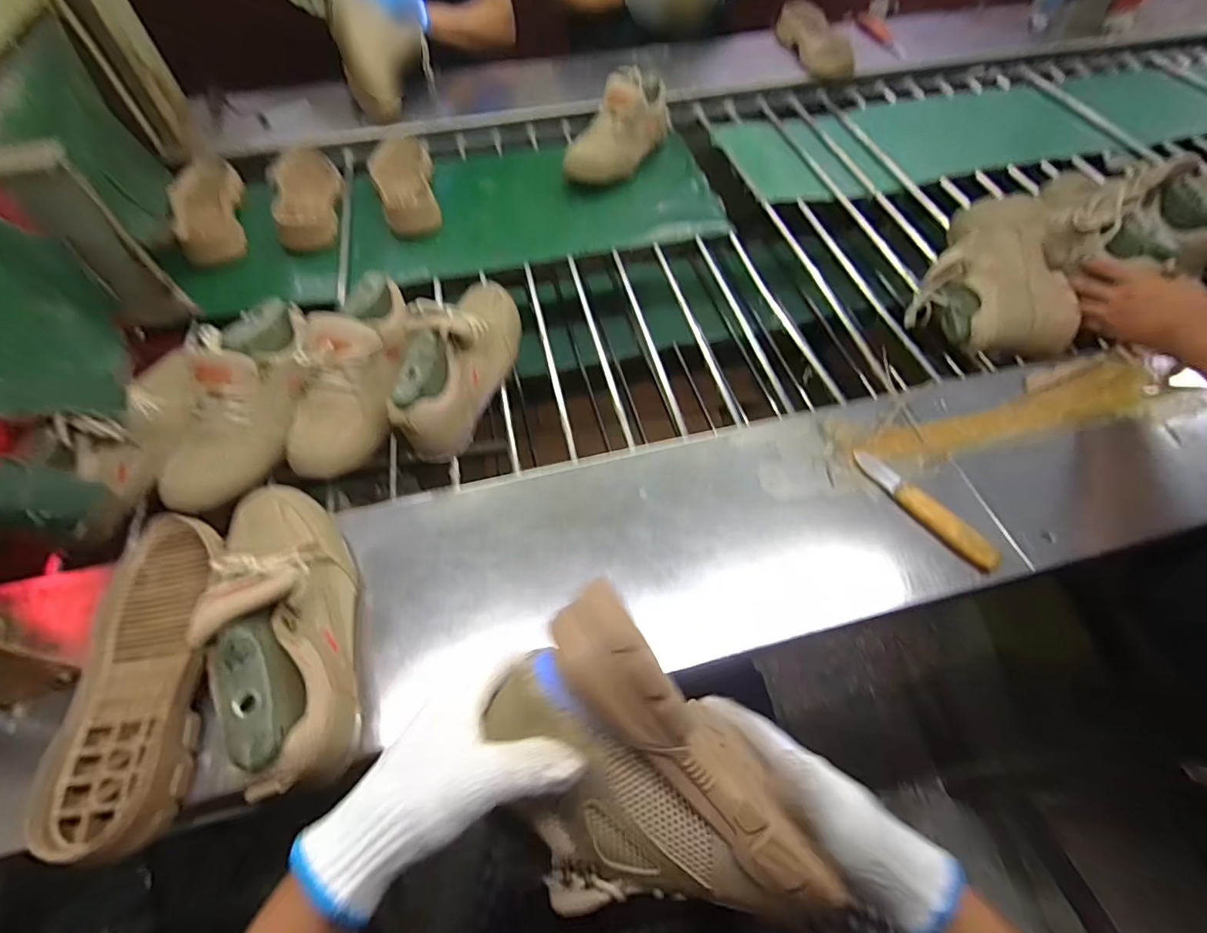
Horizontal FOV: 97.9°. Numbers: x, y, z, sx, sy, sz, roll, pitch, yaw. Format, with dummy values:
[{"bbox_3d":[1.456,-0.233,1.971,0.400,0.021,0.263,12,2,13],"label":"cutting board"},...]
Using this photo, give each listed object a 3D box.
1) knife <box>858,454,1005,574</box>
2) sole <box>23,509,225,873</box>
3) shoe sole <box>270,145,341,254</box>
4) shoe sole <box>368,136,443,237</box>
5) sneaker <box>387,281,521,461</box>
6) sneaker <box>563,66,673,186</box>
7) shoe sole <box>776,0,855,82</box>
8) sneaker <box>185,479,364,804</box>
[{"bbox_3d":[0.329,0.039,0.542,0.025,0.021,0.163,-29,62,-16],"label":"knife"},{"bbox_3d":[-0.393,0.168,0.448,0.105,0.044,0.275,-10,58,-6],"label":"sole"},{"bbox_3d":[-0.500,-0.465,0.892,0.097,0.049,0.265,-17,61,-10],"label":"shoe sole"},{"bbox_3d":[-0.337,-0.487,0.900,0.105,0.052,0.227,-12,60,-8],"label":"shoe sole"},{"bbox_3d":[-0.171,-0.138,0.634,0.096,0.122,0.256,7,58,5],"label":"sneaker"},{"bbox_3d":[0.028,-0.603,0.932,0.104,0.126,0.225,27,63,14],"label":"sneaker"},{"bbox_3d":[0.461,-0.921,1.135,0.111,0.032,0.262,-14,69,-2],"label":"shoe sole"},{"bbox_3d":[-0.260,0.123,0.437,0.082,0.120,0.263,-21,60,-12],"label":"sneaker"}]

